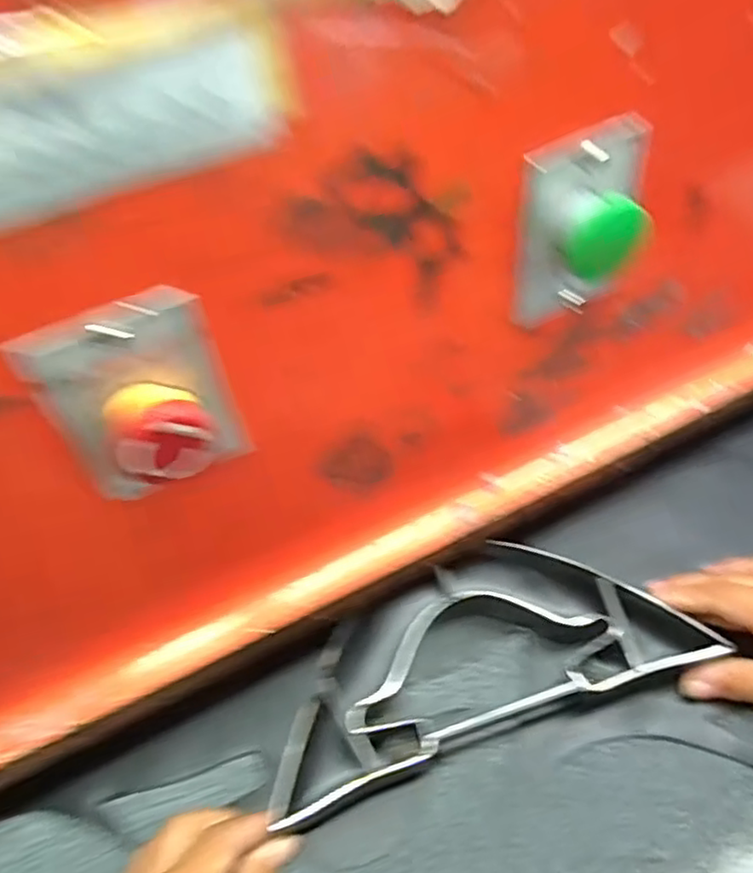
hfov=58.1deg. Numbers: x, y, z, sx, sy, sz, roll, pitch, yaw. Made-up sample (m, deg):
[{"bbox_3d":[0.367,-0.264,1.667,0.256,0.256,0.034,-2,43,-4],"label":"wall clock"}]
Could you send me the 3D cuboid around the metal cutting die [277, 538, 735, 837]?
[{"bbox_3d":[0.058,0.131,0.412,0.266,0.025,0.112,-20,55,-9],"label":"metal cutting die"}]

